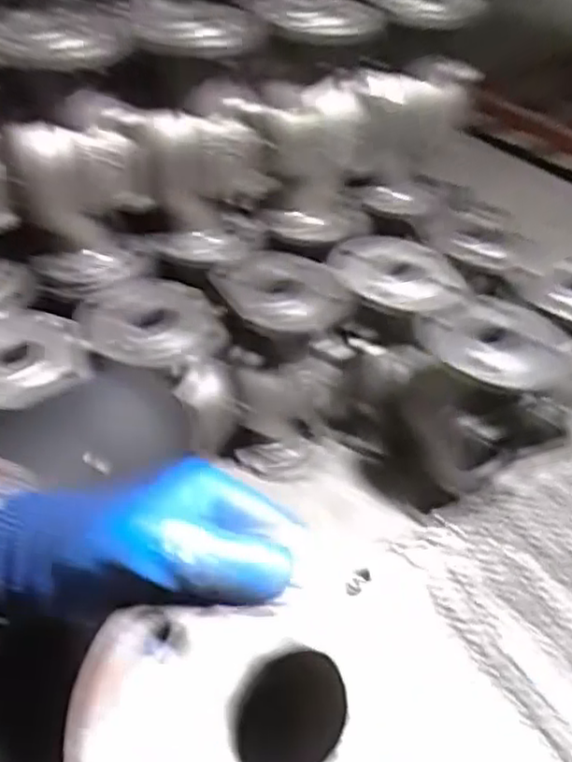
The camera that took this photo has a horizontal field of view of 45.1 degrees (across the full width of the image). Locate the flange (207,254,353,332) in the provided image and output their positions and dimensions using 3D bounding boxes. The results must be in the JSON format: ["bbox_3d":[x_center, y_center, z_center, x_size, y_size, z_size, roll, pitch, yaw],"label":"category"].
[{"bbox_3d":[-0.001,-0.114,0.877,0.146,0.040,0.154,-12,44,-15],"label":"flange"}]

